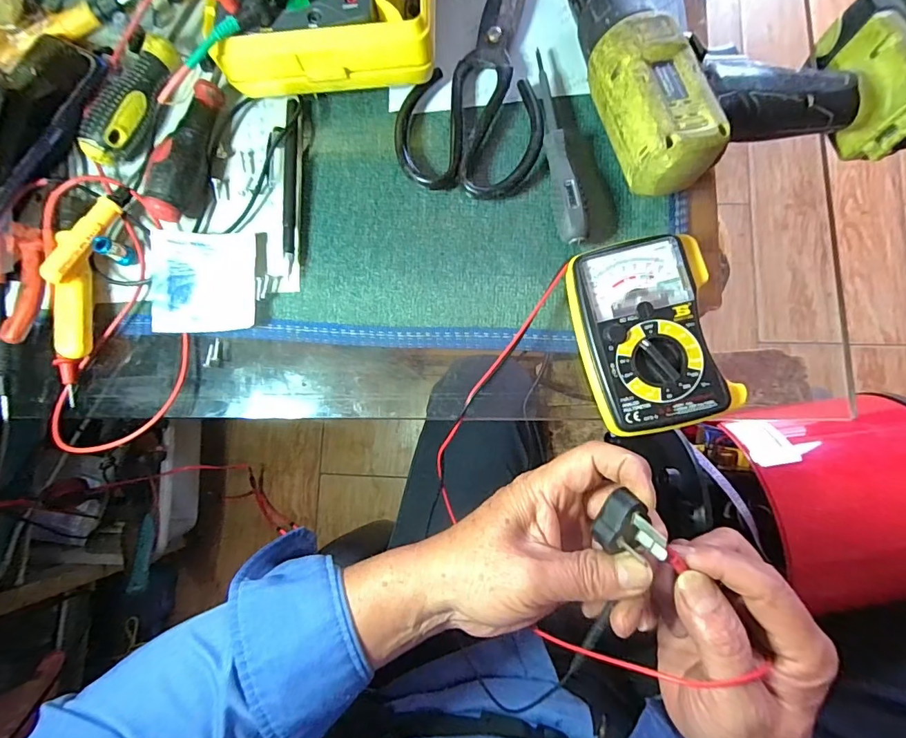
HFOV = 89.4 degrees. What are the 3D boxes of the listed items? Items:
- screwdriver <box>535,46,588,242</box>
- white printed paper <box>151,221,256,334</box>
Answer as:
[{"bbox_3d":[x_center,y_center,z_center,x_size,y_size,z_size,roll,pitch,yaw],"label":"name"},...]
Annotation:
[{"bbox_3d":[0.069,-0.148,0.312,0.017,0.031,0.137,-9,82,4],"label":"screwdriver"},{"bbox_3d":[-0.174,-0.066,0.322,0.066,0.024,0.079,-3,82,4],"label":"white printed paper"}]

